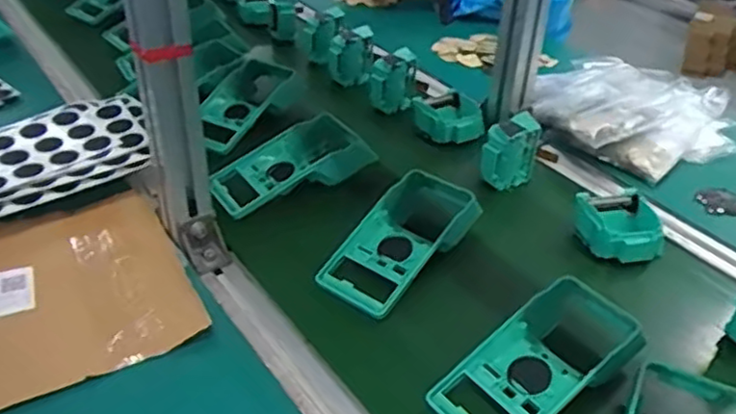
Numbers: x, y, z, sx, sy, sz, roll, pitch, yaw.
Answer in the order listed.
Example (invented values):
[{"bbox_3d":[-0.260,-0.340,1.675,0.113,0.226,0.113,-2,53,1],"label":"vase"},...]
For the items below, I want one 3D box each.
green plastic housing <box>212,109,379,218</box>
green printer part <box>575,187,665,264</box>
[{"bbox_3d":[-0.090,-0.046,0.768,0.189,0.051,0.099,-16,45,-24],"label":"green plastic housing"},{"bbox_3d":[0.265,0.021,0.709,0.086,0.040,0.090,-8,42,-15],"label":"green printer part"}]

